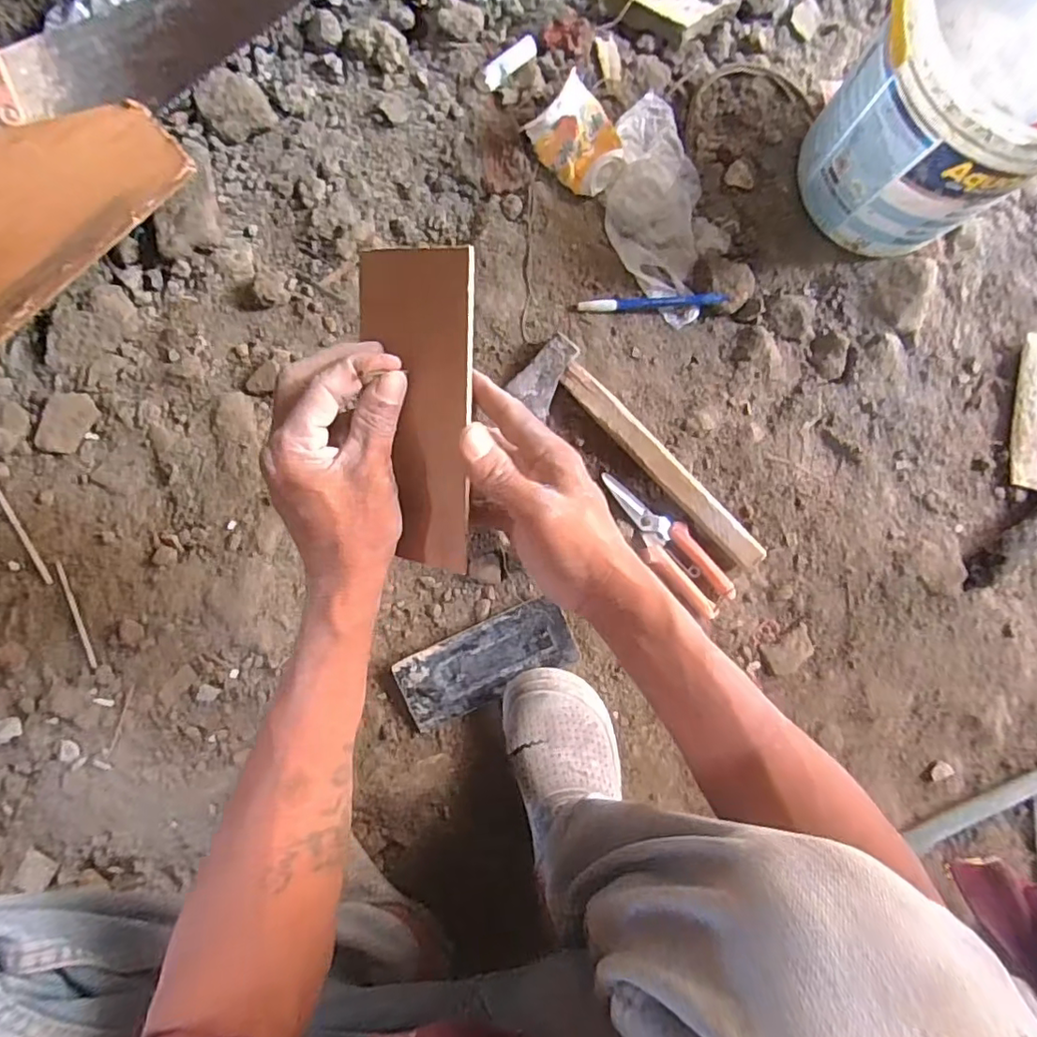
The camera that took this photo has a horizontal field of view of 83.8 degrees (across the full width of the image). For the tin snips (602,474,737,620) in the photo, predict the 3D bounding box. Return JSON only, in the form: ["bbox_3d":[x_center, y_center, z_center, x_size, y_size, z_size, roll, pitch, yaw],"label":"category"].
[{"bbox_3d":[0.145,0.024,0.578,0.049,0.024,0.167,-44,91,-4],"label":"tin snips"}]

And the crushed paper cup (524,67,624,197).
[{"bbox_3d":[0.061,-0.373,0.564,0.089,0.050,0.066,41,86,-1],"label":"crushed paper cup"}]

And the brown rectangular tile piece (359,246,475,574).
[{"bbox_3d":[-0.059,-0.058,0.325,0.073,0.004,0.170,11,107,28],"label":"brown rectangular tile piece"}]

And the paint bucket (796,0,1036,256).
[{"bbox_3d":[0.385,-0.368,0.503,0.211,0.170,0.196,0,88,-3],"label":"paint bucket"}]

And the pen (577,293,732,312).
[{"bbox_3d":[0.135,-0.216,0.577,0.150,0.014,0.014,-5,88,-3],"label":"pen"}]

